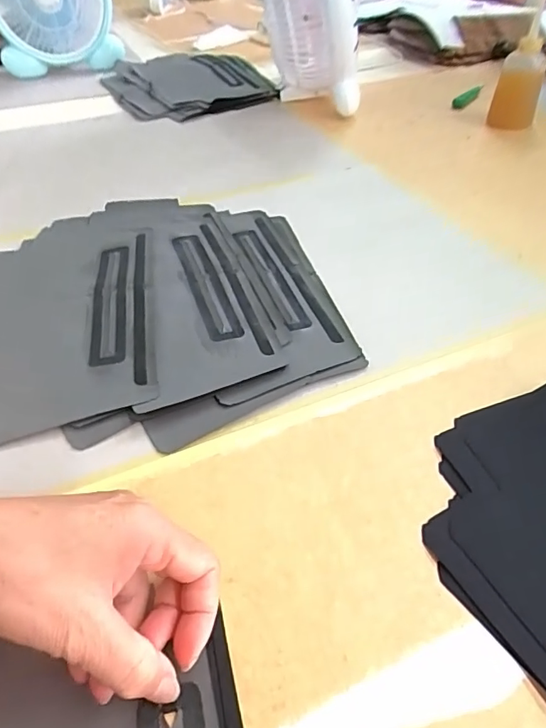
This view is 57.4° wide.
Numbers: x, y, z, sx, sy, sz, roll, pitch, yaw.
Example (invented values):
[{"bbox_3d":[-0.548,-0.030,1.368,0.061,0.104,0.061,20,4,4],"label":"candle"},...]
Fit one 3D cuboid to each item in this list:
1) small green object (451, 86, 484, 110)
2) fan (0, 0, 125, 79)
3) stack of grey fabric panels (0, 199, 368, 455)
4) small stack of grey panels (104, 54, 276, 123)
[{"bbox_3d":[0.313,-0.429,0.800,0.022,0.014,0.098,27,50,26],"label":"small green object"},{"bbox_3d":[-0.430,-0.703,0.953,0.220,0.262,0.247,-17,45,-15],"label":"fan"},{"bbox_3d":[-0.116,-0.062,0.451,0.326,0.013,0.331,-10,45,-9],"label":"stack of grey fabric panels"},{"bbox_3d":[-0.154,-0.507,0.901,0.268,0.035,0.302,-19,46,-17],"label":"small stack of grey panels"}]

